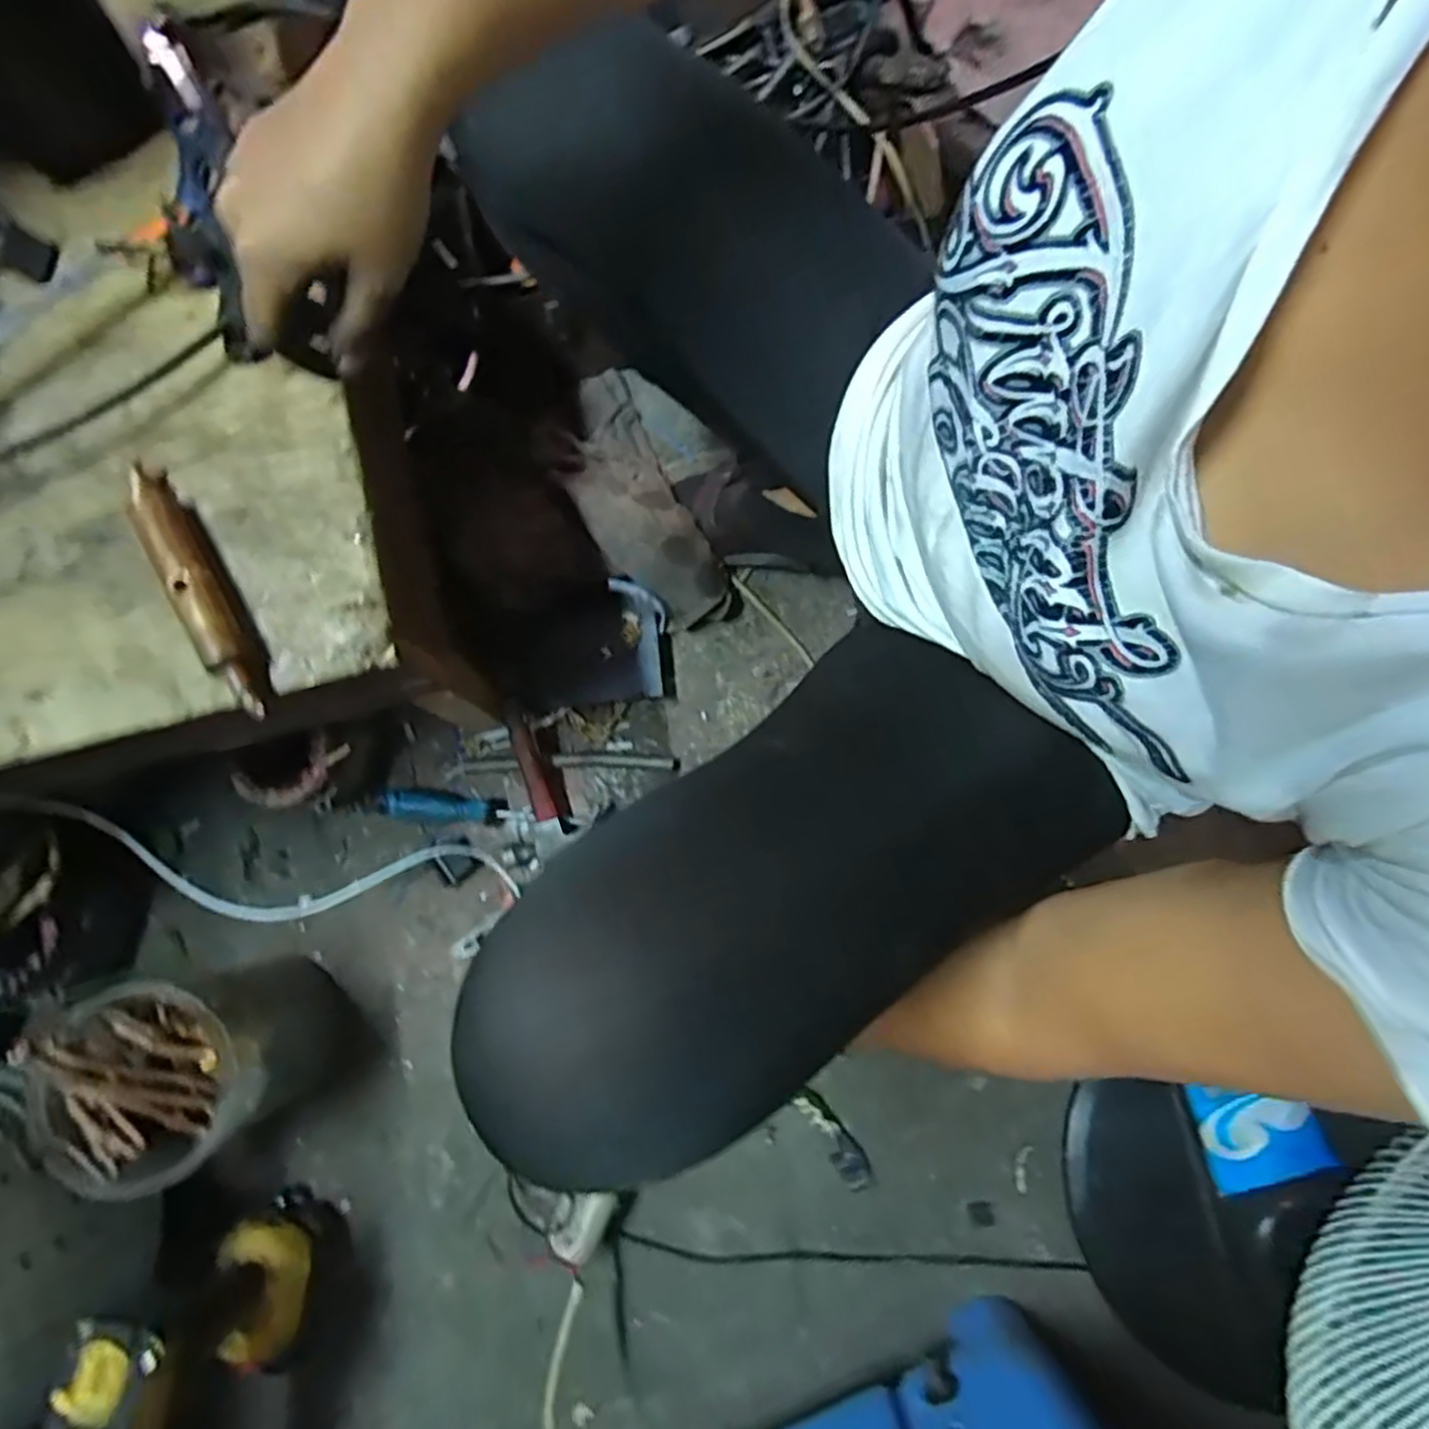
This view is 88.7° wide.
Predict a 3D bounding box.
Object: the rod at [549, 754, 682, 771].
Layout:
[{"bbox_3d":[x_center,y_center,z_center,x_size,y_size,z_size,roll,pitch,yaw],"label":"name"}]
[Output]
[{"bbox_3d":[-0.096,0.045,0.719,0.141,0.013,0.015,2,79,0],"label":"rod"}]

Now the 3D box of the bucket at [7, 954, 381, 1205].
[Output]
[{"bbox_3d":[-0.396,0.271,0.583,0.123,0.193,0.130,0,79,0],"label":"bucket"}]

